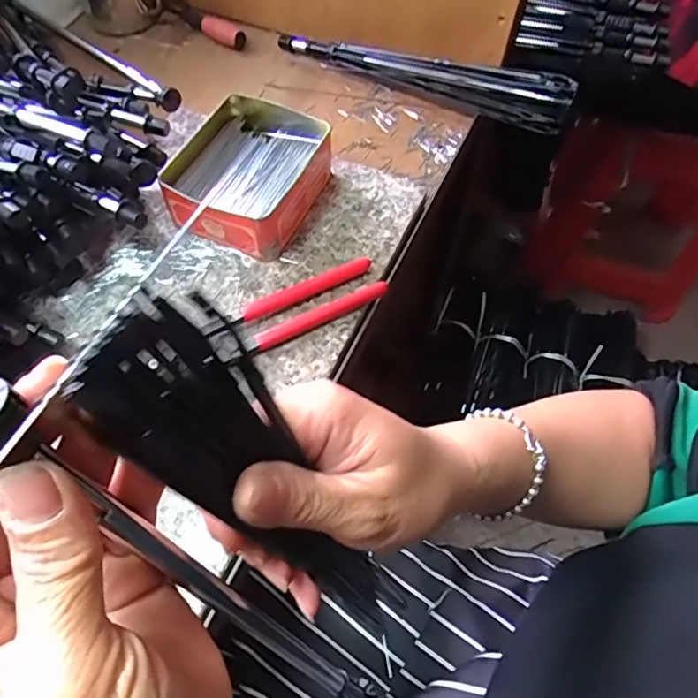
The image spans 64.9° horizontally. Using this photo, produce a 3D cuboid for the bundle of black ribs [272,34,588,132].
[{"bbox_3d":[0.064,-0.279,0.541,0.301,0.069,0.028,31,64,15],"label":"bundle of black ribs"}]

